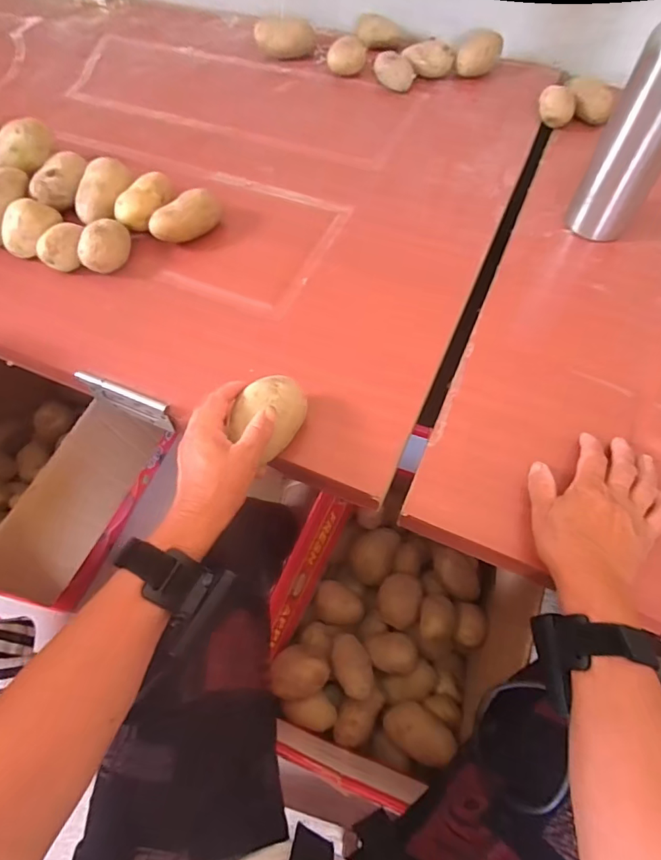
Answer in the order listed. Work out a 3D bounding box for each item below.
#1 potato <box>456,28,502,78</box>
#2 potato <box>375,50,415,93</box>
[{"bbox_3d":[0.221,-0.558,0.715,0.060,0.038,0.045,13,63,8],"label":"potato"},{"bbox_3d":[0.095,-0.534,0.721,0.057,0.033,0.059,0,62,1],"label":"potato"}]

